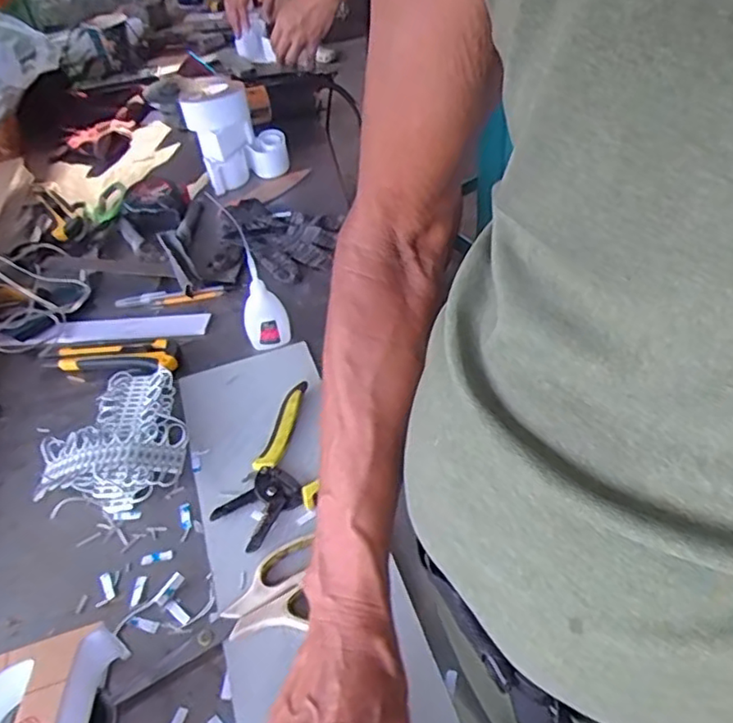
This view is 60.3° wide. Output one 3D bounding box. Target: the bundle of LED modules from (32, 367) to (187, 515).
[{"bbox_3d":[-0.240,0.069,0.594,0.128,0.032,0.152,-19,47,-12],"label":"bundle of LED modules"}]

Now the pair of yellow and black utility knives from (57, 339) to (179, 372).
[{"bbox_3d":[-0.266,-0.006,0.682,0.133,0.013,0.047,5,46,11],"label":"pair of yellow and black utility knives"}]

